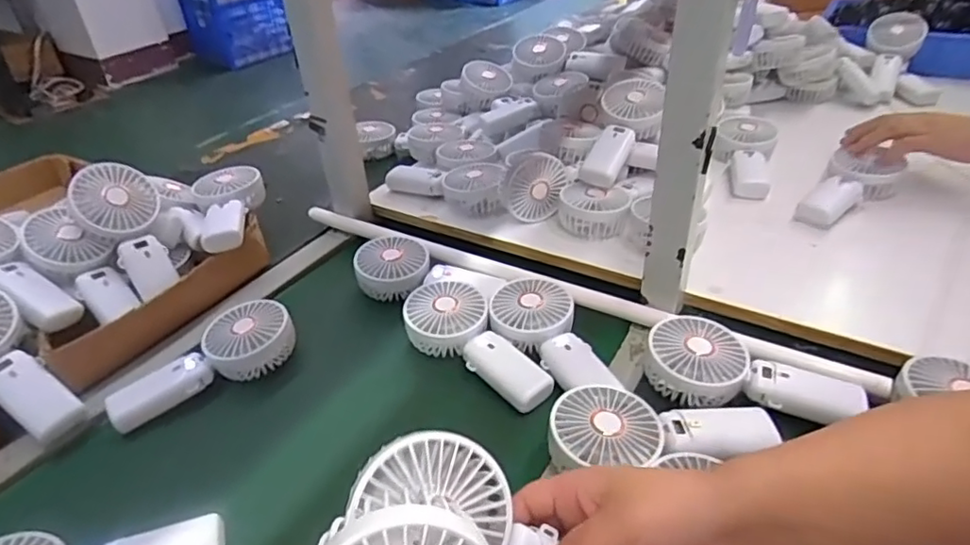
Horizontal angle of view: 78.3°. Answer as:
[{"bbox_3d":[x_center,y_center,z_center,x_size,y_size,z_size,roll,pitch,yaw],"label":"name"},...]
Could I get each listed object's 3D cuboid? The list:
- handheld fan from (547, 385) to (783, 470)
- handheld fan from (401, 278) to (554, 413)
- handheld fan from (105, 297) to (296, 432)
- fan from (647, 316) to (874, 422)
[{"bbox_3d":[0.144,0.126,0.493,0.182,0.033,0.073,-4,36,-1],"label":"handheld fan"},{"bbox_3d":[-0.015,0.071,0.607,0.086,0.039,0.185,-24,40,-26],"label":"handheld fan"},{"bbox_3d":[-0.288,0.091,0.609,0.181,0.038,0.078,-31,44,-33],"label":"handheld fan"},{"bbox_3d":[0.240,0.086,0.543,0.178,0.038,0.080,7,37,15],"label":"fan"}]

